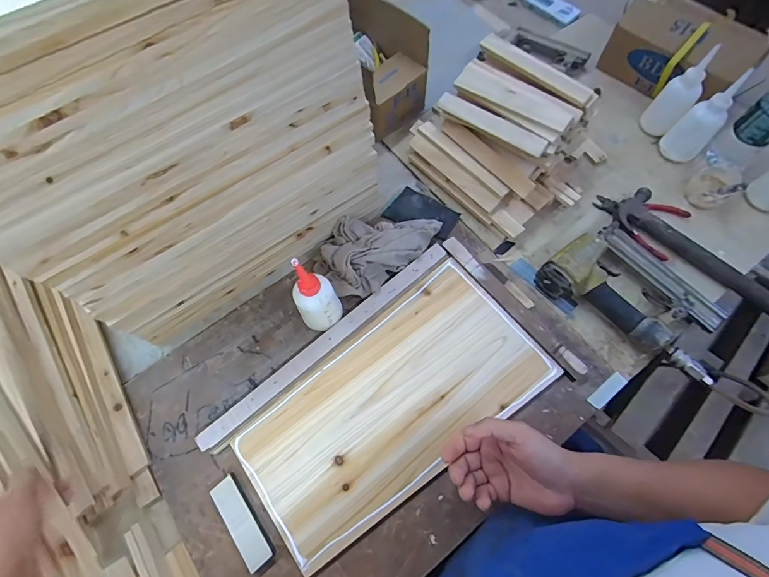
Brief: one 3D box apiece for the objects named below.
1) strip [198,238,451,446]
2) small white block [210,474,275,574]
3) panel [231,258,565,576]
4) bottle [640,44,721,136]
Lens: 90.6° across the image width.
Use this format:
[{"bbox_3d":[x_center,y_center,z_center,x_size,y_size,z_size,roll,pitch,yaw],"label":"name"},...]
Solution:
[{"bbox_3d":[-0.076,0.074,0.572,0.448,0.011,0.026,-39,72,-13],"label":"strip"},{"bbox_3d":[-0.181,0.295,0.482,0.035,0.014,0.111,-37,71,-12],"label":"small white block"},{"bbox_3d":[0.015,0.156,0.538,0.421,0.017,0.219,-36,71,-12],"label":"panel"},{"bbox_3d":[0.513,-0.336,0.664,0.055,0.130,0.043,29,72,13],"label":"bottle"}]

